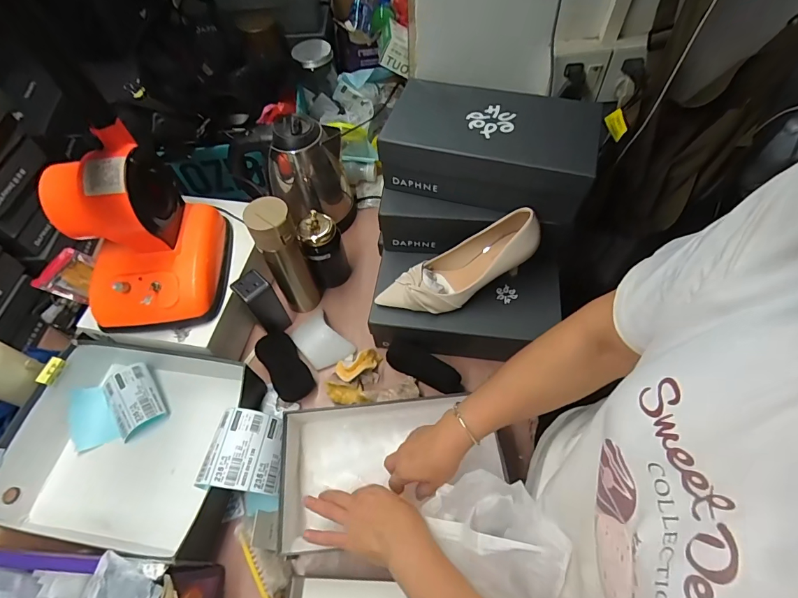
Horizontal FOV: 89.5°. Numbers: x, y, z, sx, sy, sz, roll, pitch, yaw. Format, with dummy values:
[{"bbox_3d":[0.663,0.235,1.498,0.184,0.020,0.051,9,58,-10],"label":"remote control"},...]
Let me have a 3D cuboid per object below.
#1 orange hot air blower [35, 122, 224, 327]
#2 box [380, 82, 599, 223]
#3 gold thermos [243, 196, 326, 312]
[{"bbox_3d":[-0.373,-0.092,0.580,0.173,0.201,0.200,-7,58,-2],"label":"orange hot air blower"},{"bbox_3d":[0.137,-0.233,0.613,0.291,0.094,0.175,13,60,11],"label":"box"},{"bbox_3d":[-0.181,-0.061,0.665,0.068,0.238,0.055,-26,61,-13],"label":"gold thermos"}]

